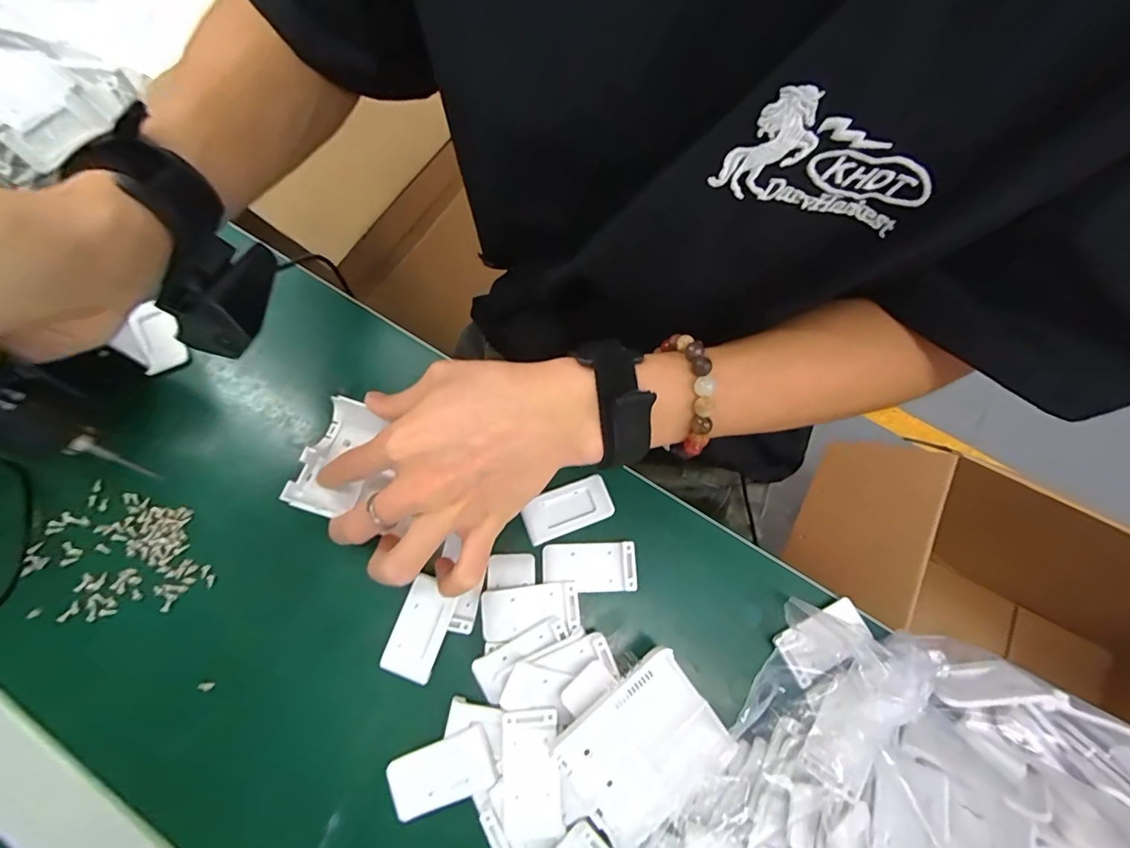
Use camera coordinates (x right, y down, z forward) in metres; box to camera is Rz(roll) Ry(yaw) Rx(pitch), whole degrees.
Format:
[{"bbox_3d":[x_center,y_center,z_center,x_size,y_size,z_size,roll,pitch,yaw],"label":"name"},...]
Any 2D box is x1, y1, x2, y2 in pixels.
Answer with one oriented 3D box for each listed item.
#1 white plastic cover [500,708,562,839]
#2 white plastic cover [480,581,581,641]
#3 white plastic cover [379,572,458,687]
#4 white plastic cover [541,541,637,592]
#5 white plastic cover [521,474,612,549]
[{"bbox_3d":[-0.018,0.177,0.243,0.030,0.012,0.056,-3,71,-2],"label":"white plastic cover"},{"bbox_3d":[-0.020,0.107,0.276,0.054,0.007,0.027,-8,72,-4],"label":"white plastic cover"},{"bbox_3d":[-0.082,0.116,0.273,0.029,0.012,0.052,21,69,7],"label":"white plastic cover"},{"bbox_3d":[0.014,0.086,0.288,0.055,0.005,0.028,-1,71,-2],"label":"white plastic cover"},{"bbox_3d":[0.001,0.053,0.301,0.055,0.004,0.027,-22,73,-8],"label":"white plastic cover"}]

